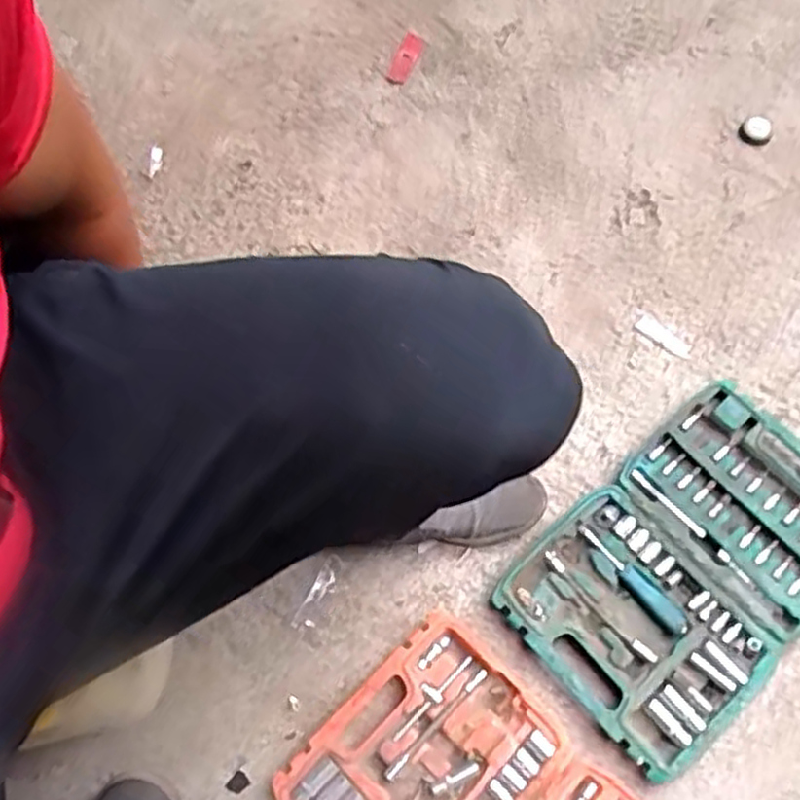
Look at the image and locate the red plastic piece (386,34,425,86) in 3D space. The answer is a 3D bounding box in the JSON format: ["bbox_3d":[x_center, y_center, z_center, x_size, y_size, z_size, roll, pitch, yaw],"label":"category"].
[{"bbox_3d":[0.009,-0.521,1.139,0.035,0.006,0.100,18,70,9],"label":"red plastic piece"}]

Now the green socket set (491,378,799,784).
[{"bbox_3d":[0.324,0.178,0.826,0.399,0.046,0.256,-39,72,-13],"label":"green socket set"}]

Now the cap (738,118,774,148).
[{"bbox_3d":[0.507,-0.381,1.061,0.044,0.015,0.042,-1,68,2],"label":"cap"}]

